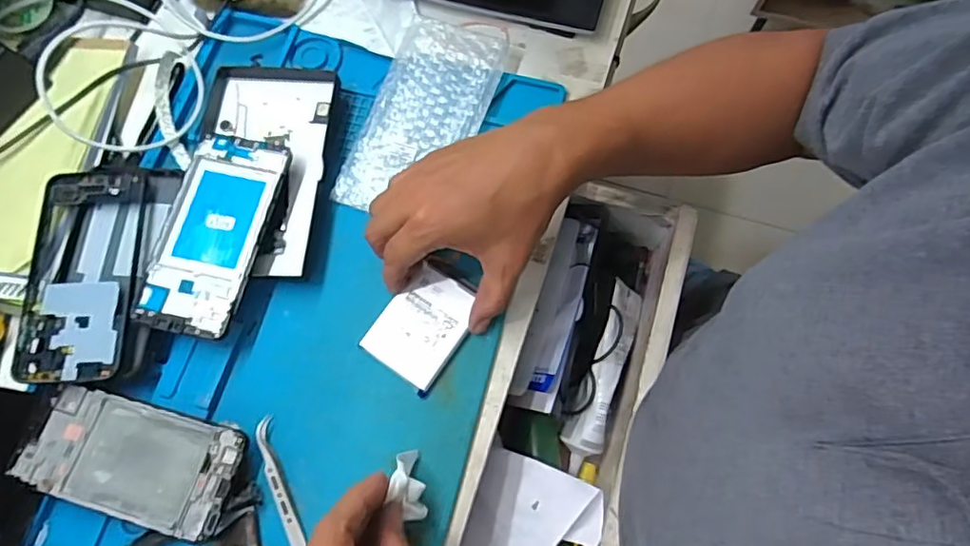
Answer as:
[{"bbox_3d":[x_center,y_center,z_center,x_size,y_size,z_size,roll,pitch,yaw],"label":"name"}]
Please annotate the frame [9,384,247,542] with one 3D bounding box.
[{"bbox_3d":[-0.240,0.127,0.394,0.145,0.015,0.072,13,74,6],"label":"frame"}]

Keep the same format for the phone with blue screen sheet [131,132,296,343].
[{"bbox_3d":[-0.200,-0.031,0.426,0.072,0.006,0.152,11,74,6],"label":"phone with blue screen sheet"}]

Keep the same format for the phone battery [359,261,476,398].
[{"bbox_3d":[-0.045,0.037,0.430,0.061,0.005,0.082,33,76,11],"label":"phone battery"}]

